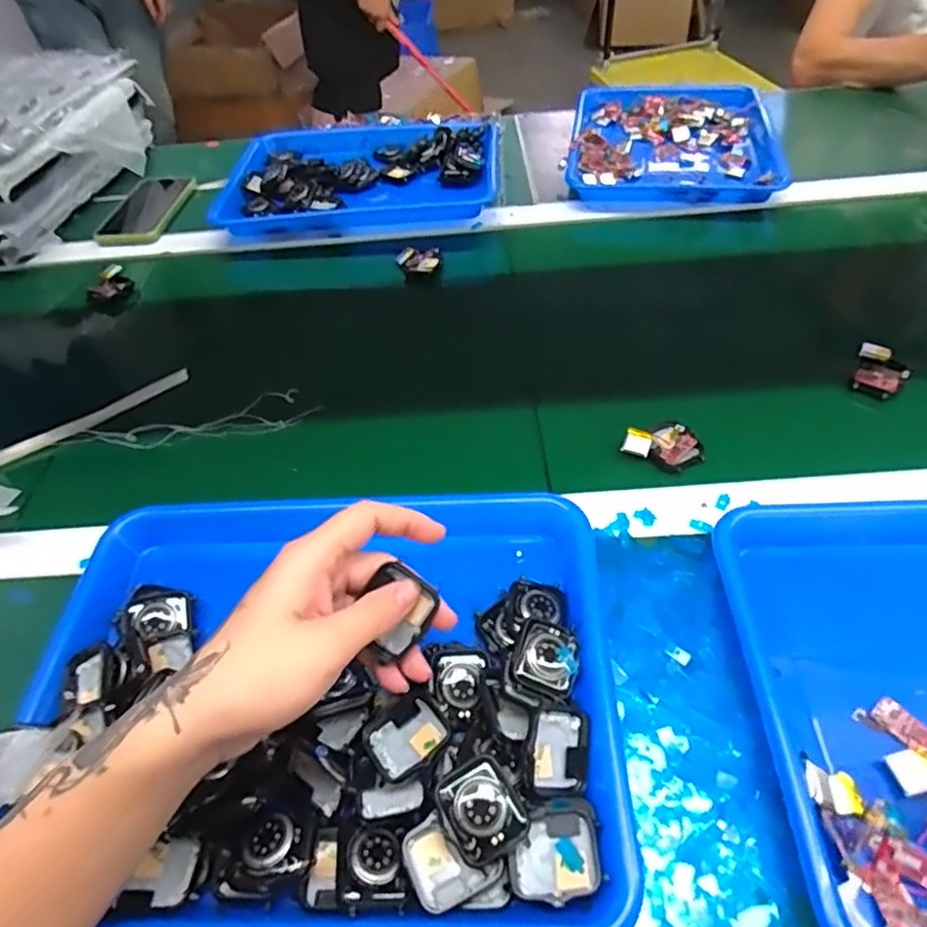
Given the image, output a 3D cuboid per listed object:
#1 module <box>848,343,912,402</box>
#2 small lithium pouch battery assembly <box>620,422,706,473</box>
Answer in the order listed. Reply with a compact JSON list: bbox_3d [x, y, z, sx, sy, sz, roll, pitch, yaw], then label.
[{"bbox_3d":[0.343,-0.076,0.518,0.041,0.015,0.047,32,60,28],"label":"module"},{"bbox_3d":[0.155,-0.016,0.484,0.057,0.015,0.042,18,54,19],"label":"small lithium pouch battery assembly"}]

